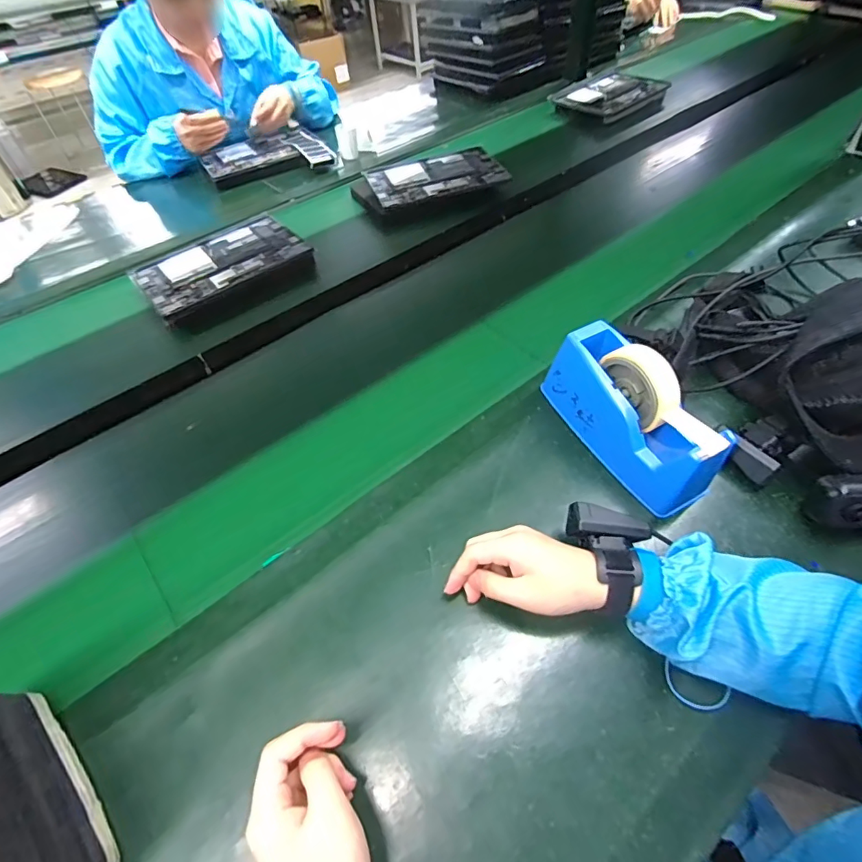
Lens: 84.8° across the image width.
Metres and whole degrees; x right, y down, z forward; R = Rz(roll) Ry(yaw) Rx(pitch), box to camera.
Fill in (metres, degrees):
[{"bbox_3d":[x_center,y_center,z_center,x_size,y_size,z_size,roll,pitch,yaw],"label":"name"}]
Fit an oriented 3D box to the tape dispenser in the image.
[{"bbox_3d":[0.208,-0.017,0.494,0.075,0.112,0.200,-21,54,-12],"label":"tape dispenser"}]

